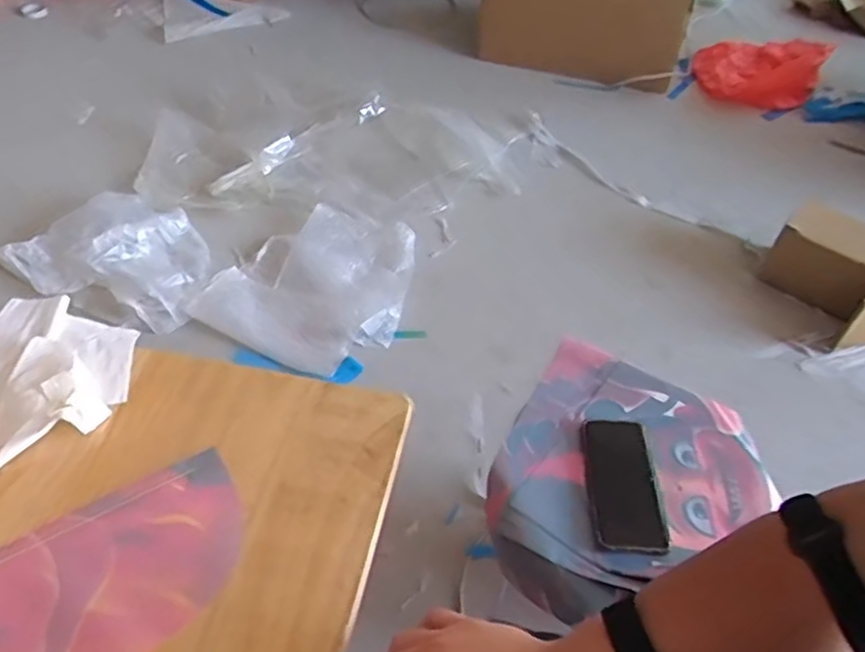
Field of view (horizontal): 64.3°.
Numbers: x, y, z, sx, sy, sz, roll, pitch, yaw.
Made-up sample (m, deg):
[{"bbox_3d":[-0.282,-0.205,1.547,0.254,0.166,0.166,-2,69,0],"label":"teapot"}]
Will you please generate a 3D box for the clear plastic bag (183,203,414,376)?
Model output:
[{"bbox_3d":[-0.262,-0.110,1.624,0.433,0.092,0.452,21,51,15],"label":"clear plastic bag"}]

